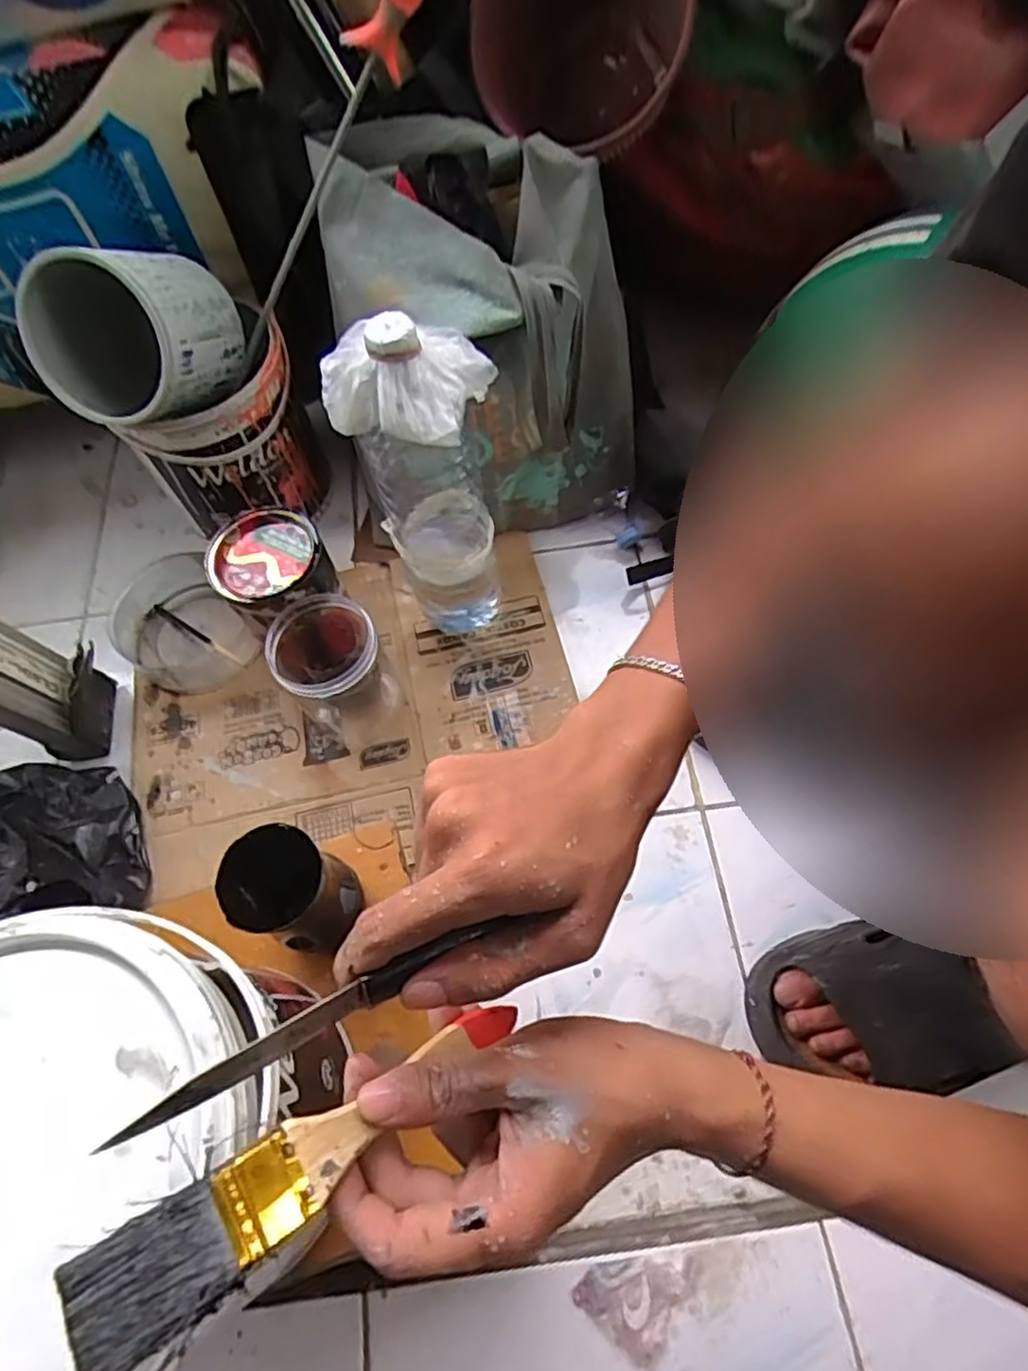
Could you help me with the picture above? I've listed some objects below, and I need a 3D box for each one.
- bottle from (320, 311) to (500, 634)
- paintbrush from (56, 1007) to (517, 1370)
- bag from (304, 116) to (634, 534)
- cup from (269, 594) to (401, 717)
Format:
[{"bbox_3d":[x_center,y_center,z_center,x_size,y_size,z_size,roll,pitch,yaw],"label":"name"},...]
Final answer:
[{"bbox_3d":[-0.063,-0.148,0.577,0.092,0.332,0.090,-2,65,4],"label":"bottle"},{"bbox_3d":[-0.066,0.161,0.243,0.159,0.011,0.032,-21,59,-38],"label":"paintbrush"},{"bbox_3d":[-0.012,-0.302,0.642,0.255,0.283,0.171,-15,64,-4],"label":"bag"},{"bbox_3d":[-0.155,-0.011,0.615,0.085,0.130,0.091,-2,65,4],"label":"cup"}]

